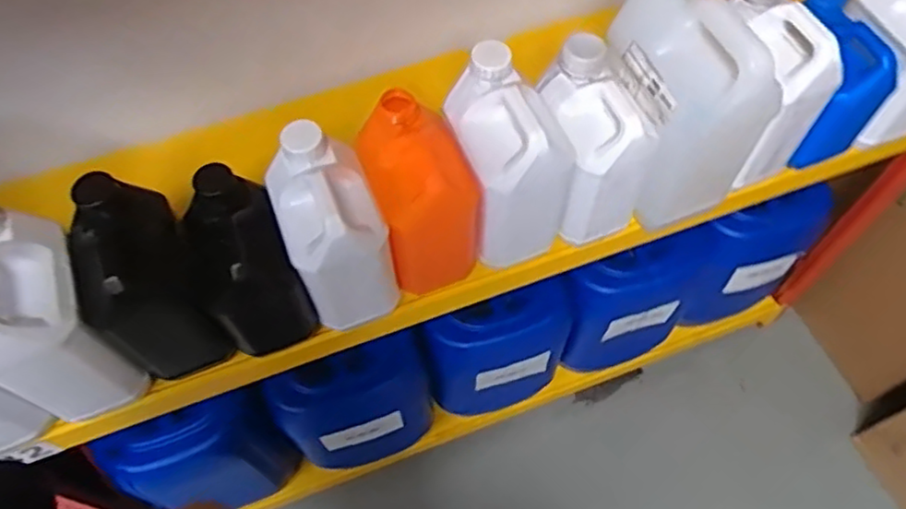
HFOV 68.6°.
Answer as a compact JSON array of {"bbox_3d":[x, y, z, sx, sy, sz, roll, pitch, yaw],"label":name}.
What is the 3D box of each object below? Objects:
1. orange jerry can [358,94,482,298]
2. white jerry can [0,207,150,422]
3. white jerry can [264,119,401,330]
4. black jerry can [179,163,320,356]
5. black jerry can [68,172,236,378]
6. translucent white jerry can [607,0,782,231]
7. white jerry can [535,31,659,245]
[{"bbox_3d":[-0.038,-0.063,0.775,0.104,0.218,0.133,-19,62,-9],"label":"orange jerry can"},{"bbox_3d":[-0.421,0.068,0.689,0.112,0.237,0.153,-24,63,-12],"label":"white jerry can"},{"bbox_3d":[-0.134,-0.026,0.748,0.102,0.207,0.134,-21,62,-10],"label":"white jerry can"},{"bbox_3d":[-0.229,0.015,0.747,0.097,0.193,0.147,-22,62,-11],"label":"black jerry can"},{"bbox_3d":[-0.324,0.028,0.709,0.099,0.200,0.134,-26,63,-13],"label":"black jerry can"},{"bbox_3d":[0.262,-0.186,0.791,0.166,0.246,0.179,-17,61,-8],"label":"translucent white jerry can"},{"bbox_3d":[0.155,-0.125,0.796,0.111,0.213,0.142,-21,62,-10],"label":"white jerry can"}]

